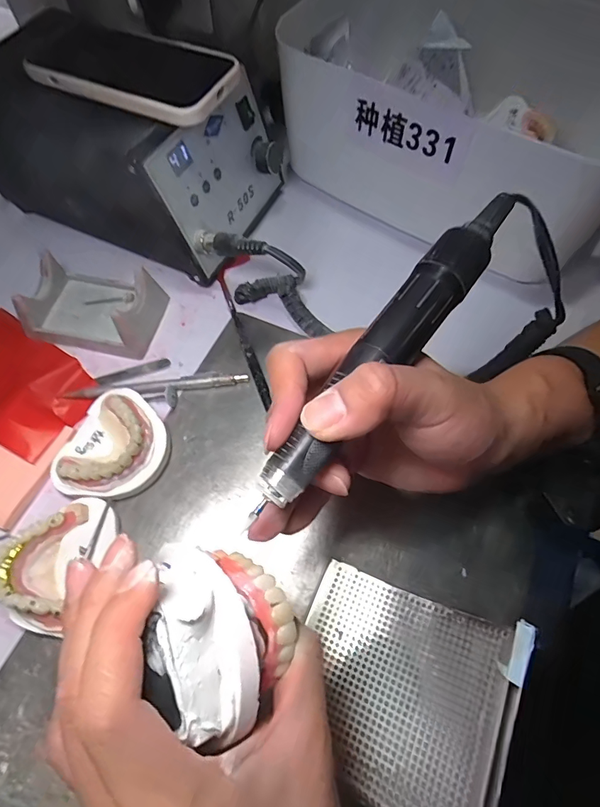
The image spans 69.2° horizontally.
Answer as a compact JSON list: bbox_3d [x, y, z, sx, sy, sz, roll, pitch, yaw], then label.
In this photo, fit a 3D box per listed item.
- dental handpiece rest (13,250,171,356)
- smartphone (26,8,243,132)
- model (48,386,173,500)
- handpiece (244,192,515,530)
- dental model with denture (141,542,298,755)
[{"bbox_3d":[-0.162,-0.079,0.344,0.099,0.038,0.063,10,64,5],"label":"dental handpiece rest"},{"bbox_3d":[-0.126,-0.245,0.315,0.156,0.012,0.077,22,66,10],"label":"smartphone"},{"bbox_3d":[-0.124,0.026,0.292,0.066,0.034,0.077,21,65,10],"label":"model"},{"bbox_3d":[0.042,-0.030,0.188,0.025,0.017,0.183,36,76,15],"label":"handpiece"},{"bbox_3d":[-0.028,0.083,0.163,0.048,0.041,0.068,-12,65,-8],"label":"dental model with denture"}]

